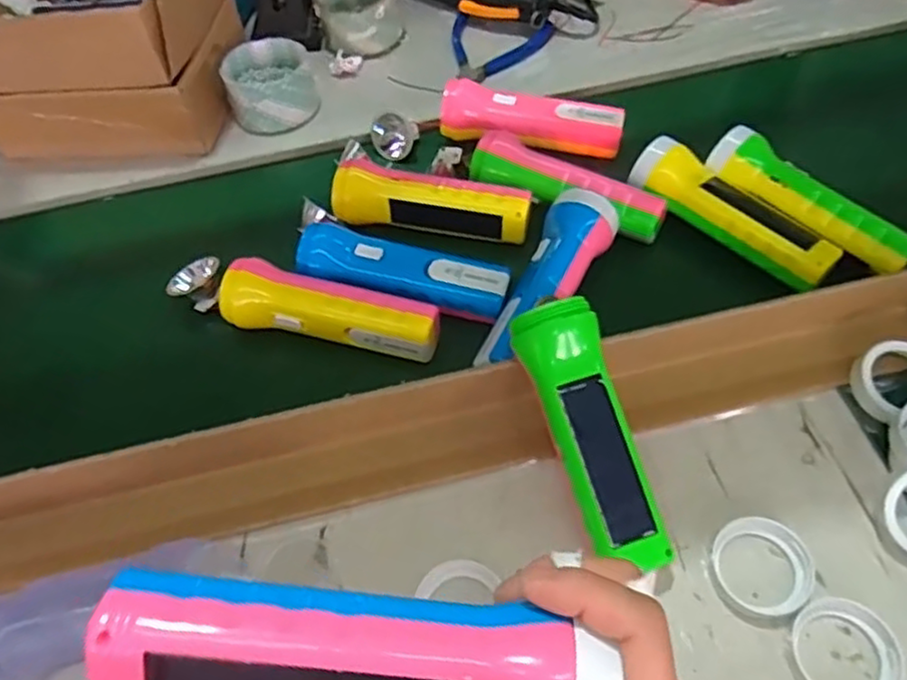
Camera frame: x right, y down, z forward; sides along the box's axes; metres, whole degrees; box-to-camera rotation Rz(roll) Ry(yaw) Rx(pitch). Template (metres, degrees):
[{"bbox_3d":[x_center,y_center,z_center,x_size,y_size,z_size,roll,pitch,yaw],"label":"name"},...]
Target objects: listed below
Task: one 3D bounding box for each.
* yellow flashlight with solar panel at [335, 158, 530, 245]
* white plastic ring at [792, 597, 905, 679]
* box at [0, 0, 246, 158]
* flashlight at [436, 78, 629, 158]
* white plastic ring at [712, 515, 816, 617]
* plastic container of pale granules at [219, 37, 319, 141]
[{"bbox_3d":[-0.017,-0.109,0.559,0.153,0.045,0.038,8,57,10],"label":"yellow flashlight with solar panel"},{"bbox_3d":[0.206,0.164,0.364,0.050,0.012,0.054,-2,56,3],"label":"white plastic ring"},{"bbox_3d":[-0.327,-0.278,0.654,0.221,0.149,0.184,3,57,8],"label":"box"},{"bbox_3d":[0.068,-0.193,0.613,0.160,0.046,0.041,9,57,10],"label":"flashlight"},{"bbox_3d":[0.175,0.128,0.395,0.053,0.011,0.050,-2,56,3],"label":"white plastic ring"},{"bbox_3d":[-0.175,-0.244,0.668,0.079,0.052,0.085,-20,57,-8],"label":"plastic container of pale granules"}]

